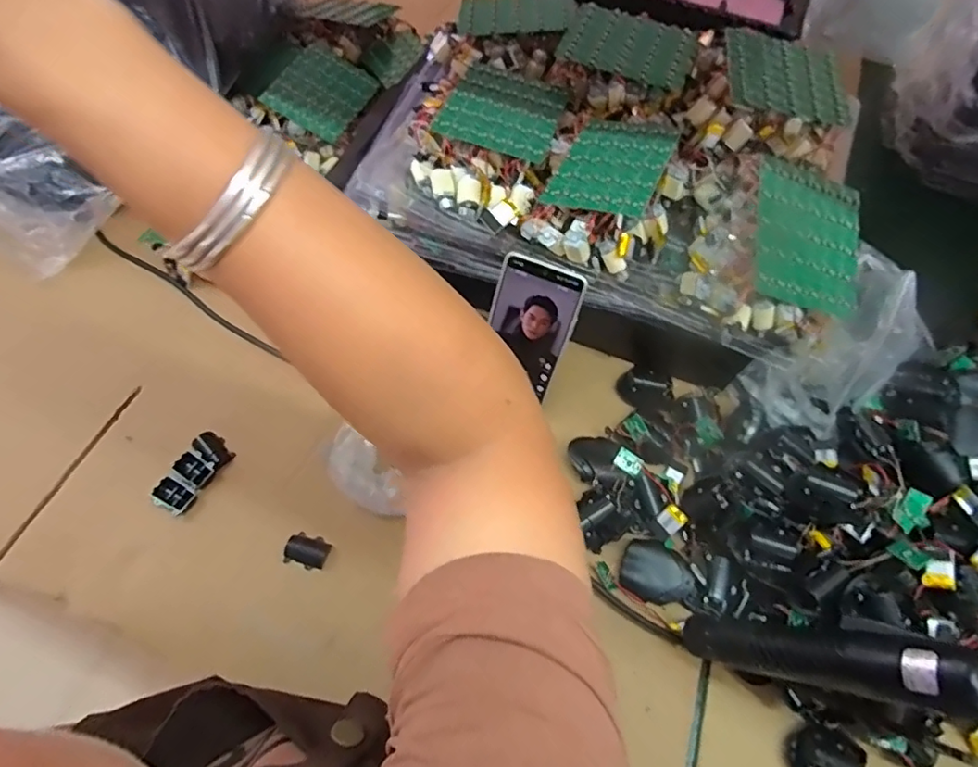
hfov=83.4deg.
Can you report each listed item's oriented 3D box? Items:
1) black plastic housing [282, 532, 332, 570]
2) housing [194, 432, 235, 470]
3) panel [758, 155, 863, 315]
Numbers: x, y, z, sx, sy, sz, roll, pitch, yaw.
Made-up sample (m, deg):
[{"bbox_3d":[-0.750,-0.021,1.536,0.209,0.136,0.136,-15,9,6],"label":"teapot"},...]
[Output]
[{"bbox_3d":[-0.164,0.151,0.496,0.036,0.013,0.028,17,61,5],"label":"black plastic housing"},{"bbox_3d":[-0.270,0.065,0.540,0.041,0.016,0.023,40,65,17],"label":"housing"},{"bbox_3d":[0.282,-0.128,0.480,0.112,0.009,0.132,15,77,-17],"label":"panel"}]

